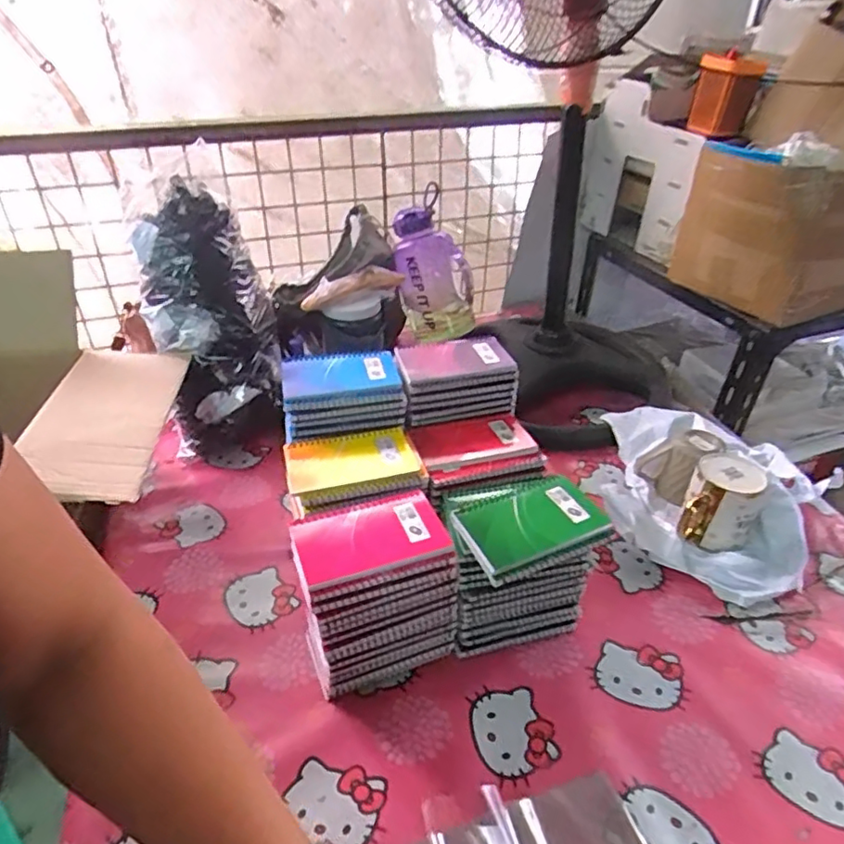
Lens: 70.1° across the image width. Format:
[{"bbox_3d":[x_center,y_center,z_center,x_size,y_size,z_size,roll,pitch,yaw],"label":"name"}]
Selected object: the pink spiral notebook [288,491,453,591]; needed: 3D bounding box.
[{"bbox_3d":[-0.049,0.102,0.553,0.131,0.010,0.087,-12,37,-18],"label":"pink spiral notebook"}]

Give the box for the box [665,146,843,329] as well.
[{"bbox_3d":[0.623,-0.313,0.965,0.400,0.216,0.252,-12,37,-18],"label":"box"}]

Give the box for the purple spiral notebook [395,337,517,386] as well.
[{"bbox_3d":[0.038,-0.077,0.740,0.135,0.018,0.090,-5,35,-8],"label":"purple spiral notebook"}]

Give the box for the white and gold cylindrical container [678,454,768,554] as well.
[{"bbox_3d":[0.368,0.097,0.741,0.076,0.088,0.087,17,38,22],"label":"white and gold cylindrical container"}]

